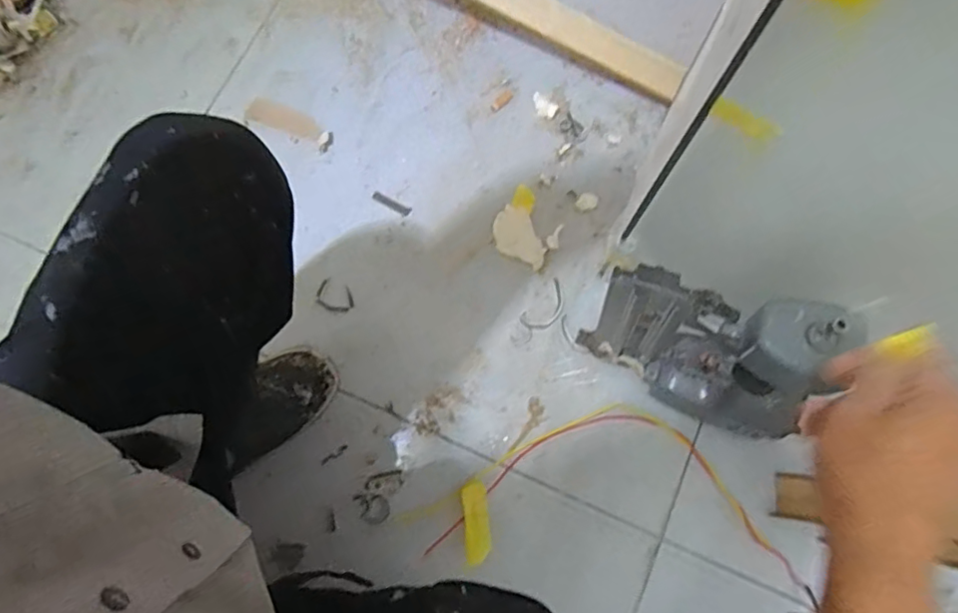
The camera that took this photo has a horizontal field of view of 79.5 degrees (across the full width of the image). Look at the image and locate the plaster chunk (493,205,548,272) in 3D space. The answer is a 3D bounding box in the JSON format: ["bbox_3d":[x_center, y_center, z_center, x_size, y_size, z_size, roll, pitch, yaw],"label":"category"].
[{"bbox_3d":[0.052,-0.089,0.769,0.054,0.012,0.089,-24,76,-6],"label":"plaster chunk"}]

